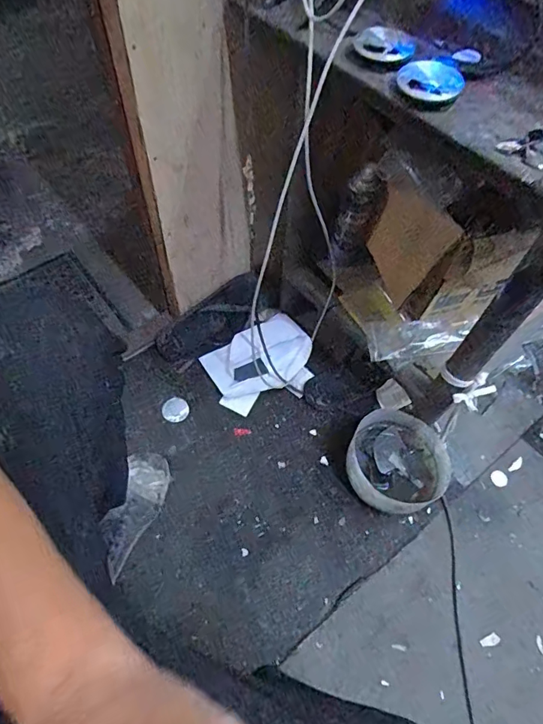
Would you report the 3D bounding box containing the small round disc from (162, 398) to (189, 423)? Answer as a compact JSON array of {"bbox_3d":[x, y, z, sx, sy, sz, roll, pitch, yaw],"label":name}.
[{"bbox_3d":[-0.180,0.090,0.858,0.048,0.009,0.046,1,58,-2],"label":"small round disc"}]

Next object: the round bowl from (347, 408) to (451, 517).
[{"bbox_3d":[0.212,0.171,0.780,0.168,0.086,0.161,1,58,-2],"label":"round bowl"}]

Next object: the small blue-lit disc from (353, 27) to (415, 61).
[{"bbox_3d":[0.109,-0.310,0.448,0.057,0.014,0.045,31,62,16],"label":"small blue-lit disc"}]

